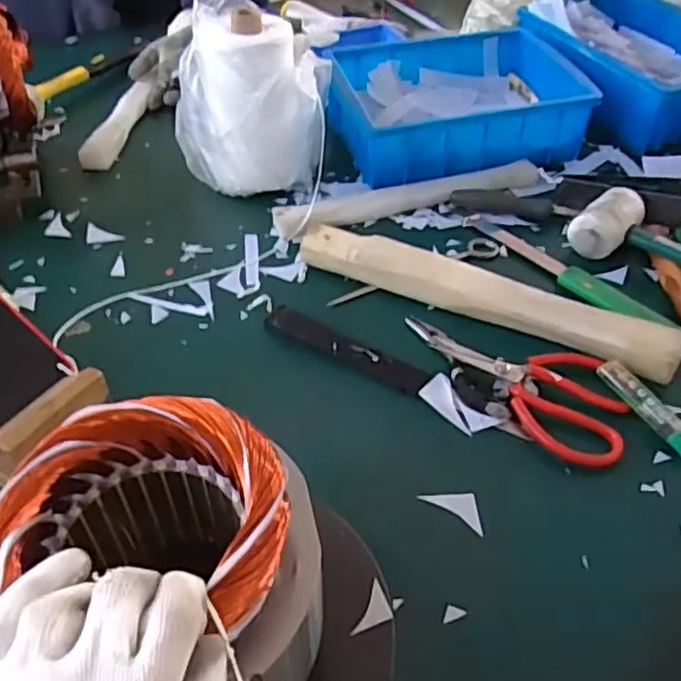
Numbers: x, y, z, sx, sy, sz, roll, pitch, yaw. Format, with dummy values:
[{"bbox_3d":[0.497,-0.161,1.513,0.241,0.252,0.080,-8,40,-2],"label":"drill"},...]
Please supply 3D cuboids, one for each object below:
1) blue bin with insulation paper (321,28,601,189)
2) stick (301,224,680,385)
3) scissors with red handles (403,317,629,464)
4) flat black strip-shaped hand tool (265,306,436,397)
[{"bbox_3d":[0.134,-0.283,0.761,0.263,0.077,0.199,-9,46,-9],"label":"blue bin with insulation paper"},{"bbox_3d":[0.116,-0.041,0.556,0.331,0.031,0.037,20,48,19],"label":"stick"},{"bbox_3d":[0.144,0.021,0.515,0.079,0.022,0.191,-30,52,-26],"label":"scissors with red handles"},{"bbox_3d":[0.001,0.007,0.534,0.155,0.008,0.028,26,50,24],"label":"flat black strip-shaped hand tool"}]

